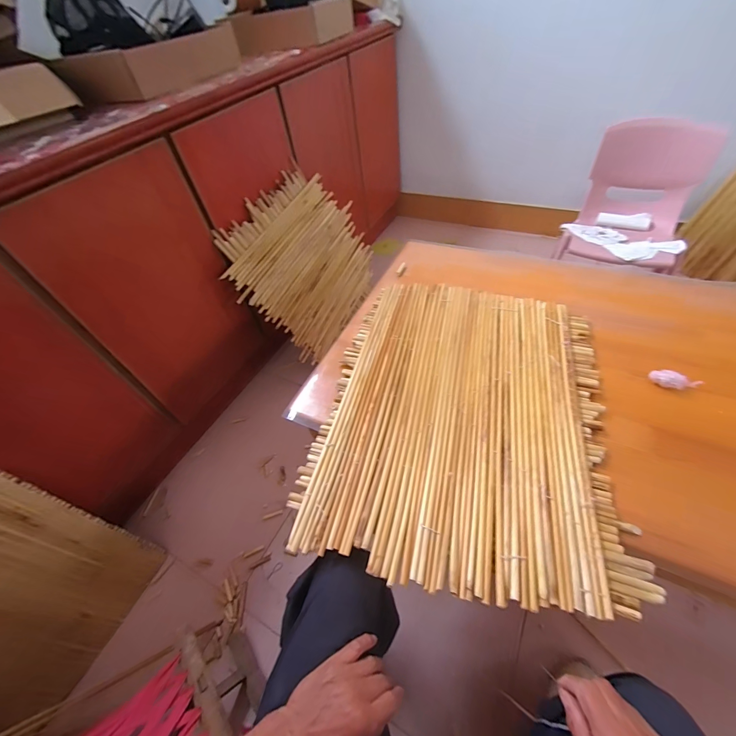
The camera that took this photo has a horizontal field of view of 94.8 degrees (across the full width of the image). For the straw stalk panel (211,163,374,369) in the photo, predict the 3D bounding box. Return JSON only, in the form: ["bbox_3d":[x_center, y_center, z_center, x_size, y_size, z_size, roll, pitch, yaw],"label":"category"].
[{"bbox_3d":[-0.183,-0.335,1.098,0.020,0.483,0.484,8,58,41],"label":"straw stalk panel"}]

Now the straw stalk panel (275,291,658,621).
[{"bbox_3d":[0.150,0.053,0.557,0.435,0.042,0.541,5,48,12],"label":"straw stalk panel"}]

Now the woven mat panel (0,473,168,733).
[{"bbox_3d":[-0.712,0.473,0.668,0.022,0.449,0.370,-2,45,39],"label":"woven mat panel"}]

